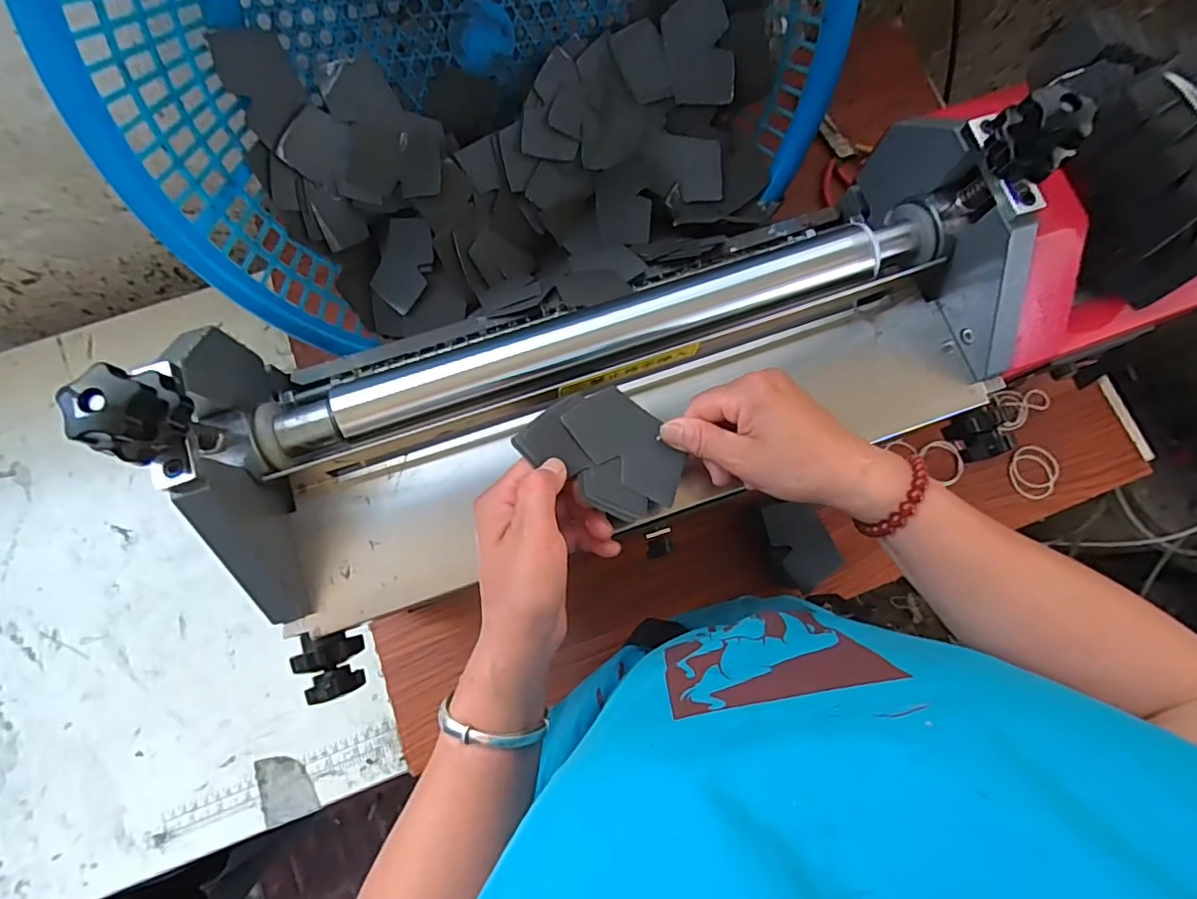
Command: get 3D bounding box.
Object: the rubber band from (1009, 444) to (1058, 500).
[{"bbox_3d":[0.463,0.024,0.613,0.055,0.004,0.057,1,74,-2],"label":"rubber band"}]

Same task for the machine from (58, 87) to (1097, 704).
[{"bbox_3d":[0.021,-0.047,0.371,0.529,0.176,0.231,-19,78,-5],"label":"machine"}]

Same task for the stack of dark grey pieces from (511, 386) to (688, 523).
[{"bbox_3d":[0.007,0.003,0.358,0.080,0.008,0.091,-42,92,-26],"label":"stack of dark grey pieces"}]

